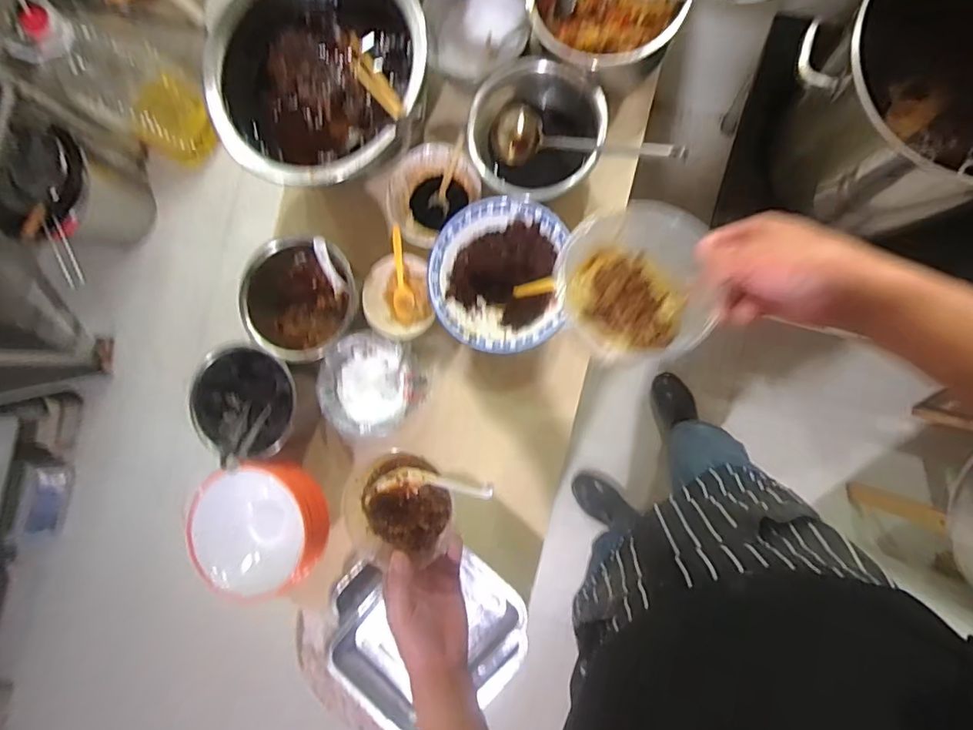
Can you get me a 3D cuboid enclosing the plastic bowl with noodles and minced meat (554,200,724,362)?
[{"bbox_3d":[0.129,-0.077,0.470,0.127,0.053,0.141,-5,88,9],"label":"plastic bowl with noodles and minced meat"}]

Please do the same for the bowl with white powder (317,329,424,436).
[{"bbox_3d":[-0.153,0.026,0.731,0.135,0.075,0.135,0,89,9],"label":"bowl with white powder"}]

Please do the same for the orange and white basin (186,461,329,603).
[{"bbox_3d":[-0.300,0.216,0.694,0.162,0.077,0.162,0,89,9],"label":"orange and white basin"}]

